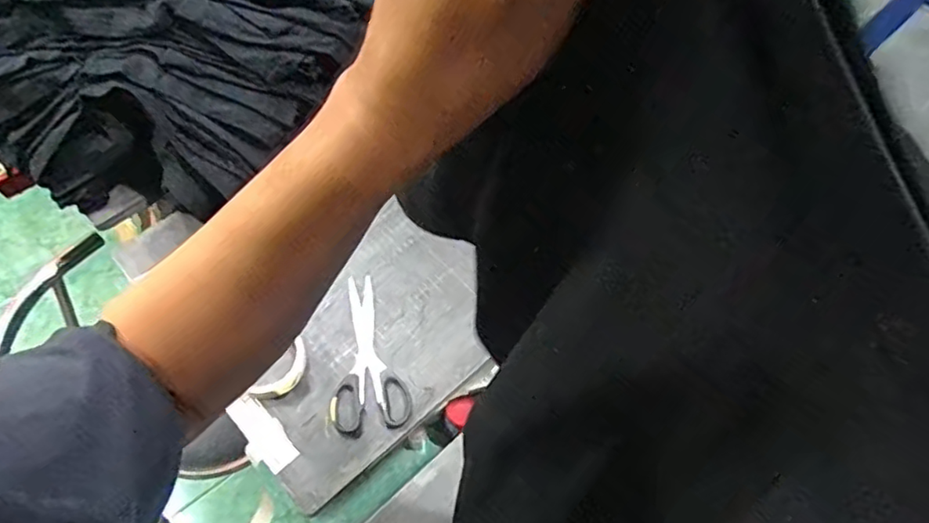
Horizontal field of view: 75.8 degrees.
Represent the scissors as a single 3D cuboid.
[{"bbox_3d":[-0.122,0.109,0.739,0.091,0.012,0.200,-6,59,-7],"label":"scissors"}]

